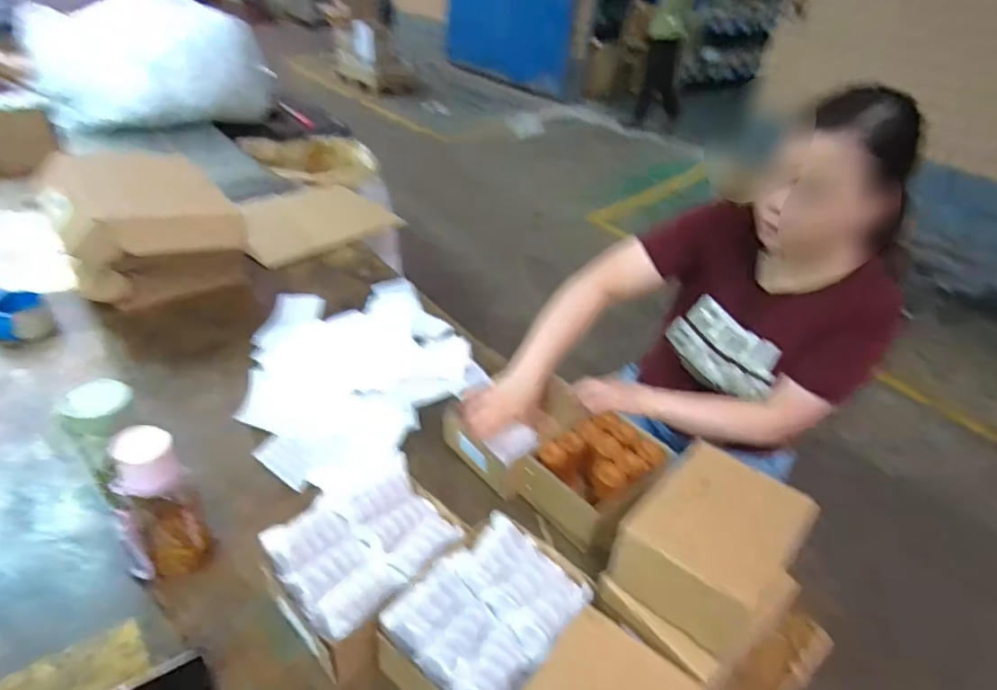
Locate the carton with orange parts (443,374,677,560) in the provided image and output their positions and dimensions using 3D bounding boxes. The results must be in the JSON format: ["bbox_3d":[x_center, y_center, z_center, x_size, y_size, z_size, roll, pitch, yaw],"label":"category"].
[{"bbox_3d":[0.086,0.153,0.876,0.298,0.096,0.189,29,41,26],"label":"carton with orange parts"}]

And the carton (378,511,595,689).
[{"bbox_3d":[-0.016,0.318,0.649,0.160,0.083,0.201,31,42,29],"label":"carton"}]

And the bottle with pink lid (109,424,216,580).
[{"bbox_3d":[-0.406,0.191,0.670,0.089,0.220,0.064,-21,45,-34],"label":"bottle with pink lid"}]

